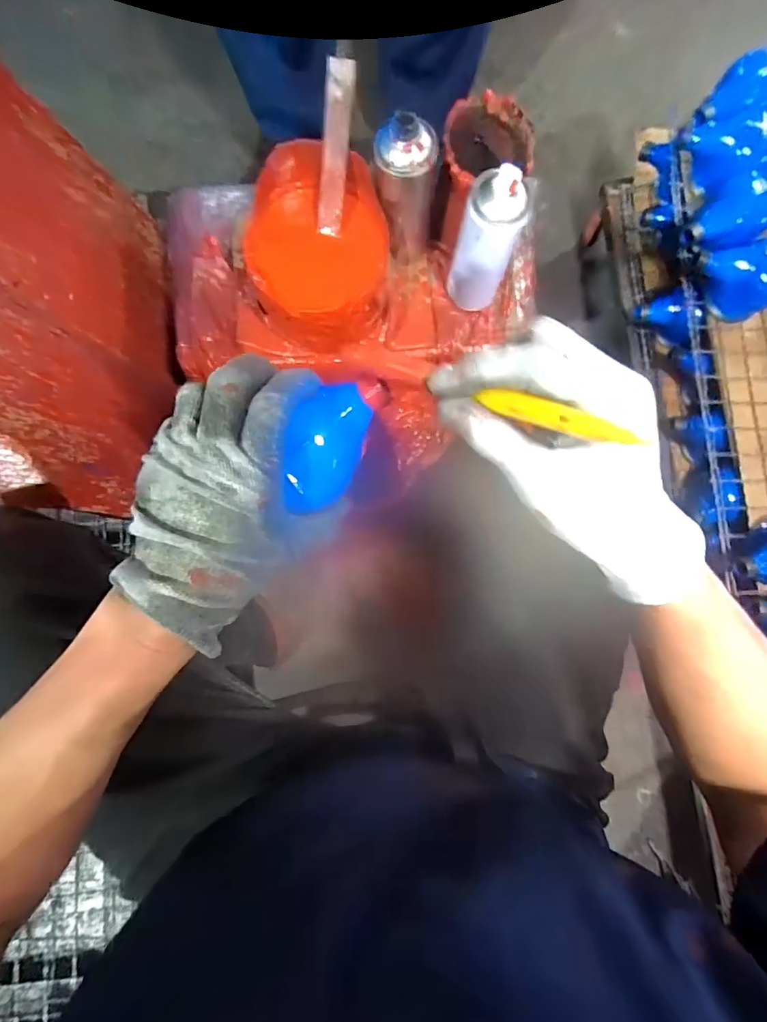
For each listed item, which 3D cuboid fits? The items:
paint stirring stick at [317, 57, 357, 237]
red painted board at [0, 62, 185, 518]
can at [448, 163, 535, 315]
[{"bbox_3d":[-0.049,-0.365,0.499,0.027,0.011,0.145,10,123,0],"label":"paint stirring stick"},{"bbox_3d":[-0.334,-0.221,0.571,0.049,0.328,0.492,-18,79,8],"label":"red painted board"},{"bbox_3d":[0.112,-0.291,0.537,0.059,0.167,0.054,0,81,-2],"label":"can"}]

